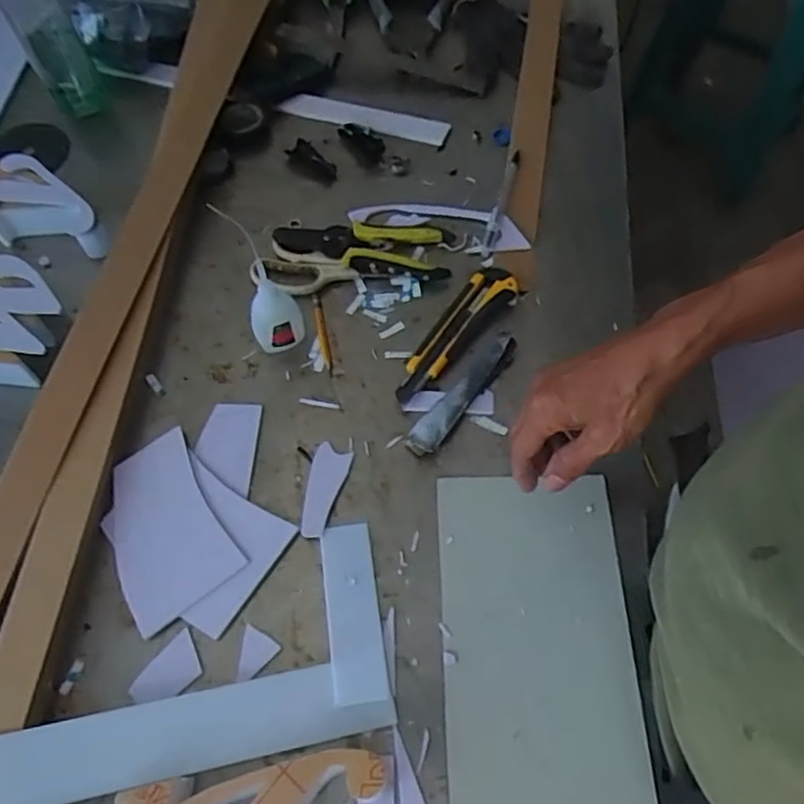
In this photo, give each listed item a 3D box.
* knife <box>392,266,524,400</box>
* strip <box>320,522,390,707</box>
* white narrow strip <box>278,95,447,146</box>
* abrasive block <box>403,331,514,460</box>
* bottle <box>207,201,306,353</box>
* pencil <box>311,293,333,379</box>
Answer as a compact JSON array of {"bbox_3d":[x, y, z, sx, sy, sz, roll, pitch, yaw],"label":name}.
[{"bbox_3d":[0.048,-0.063,0.620,0.042,0.022,0.162,37,68,18],"label":"knife"},{"bbox_3d":[-0.037,0.156,0.512,0.039,0.005,0.131,-4,58,-9],"label":"strip"},{"bbox_3d":[-0.043,-0.321,0.766,0.191,0.008,0.029,13,69,6],"label":"white narrow strip"},{"bbox_3d":[0.053,-0.007,0.591,0.027,0.019,0.134,36,68,18],"label":"abrasive block"},{"bbox_3d":[-0.114,-0.082,0.600,0.046,0.087,0.037,-19,64,-9],"label":"bottle"},{"bbox_3d":[-0.074,-0.063,0.631,0.008,0.004,0.090,-11,63,-5],"label":"pencil"}]

